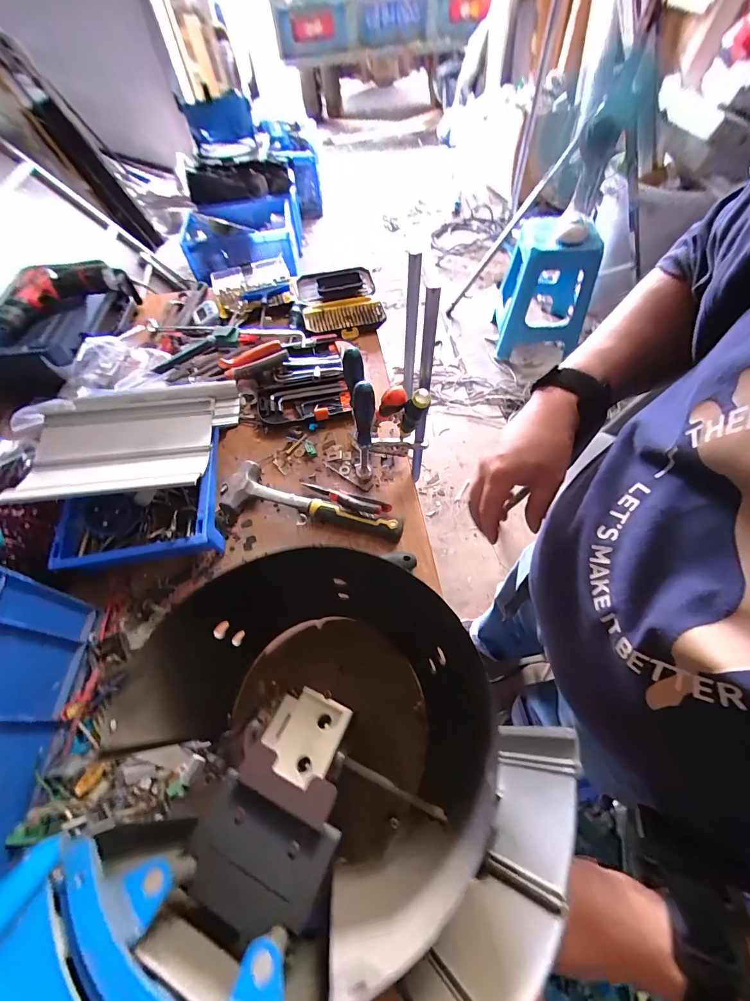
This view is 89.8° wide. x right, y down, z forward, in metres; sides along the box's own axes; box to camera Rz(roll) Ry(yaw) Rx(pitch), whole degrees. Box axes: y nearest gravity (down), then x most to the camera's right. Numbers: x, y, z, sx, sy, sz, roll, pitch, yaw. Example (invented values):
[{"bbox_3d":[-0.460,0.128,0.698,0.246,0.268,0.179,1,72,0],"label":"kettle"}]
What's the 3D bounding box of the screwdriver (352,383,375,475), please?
[{"bbox_3d":[-0.013,-0.109,0.593,0.031,0.181,0.031,-3,59,2],"label":"screwdriver"}]

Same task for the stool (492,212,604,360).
[{"bbox_3d":[0.718,-0.885,1.551,0.343,0.464,0.345,5,60,7],"label":"stool"}]

